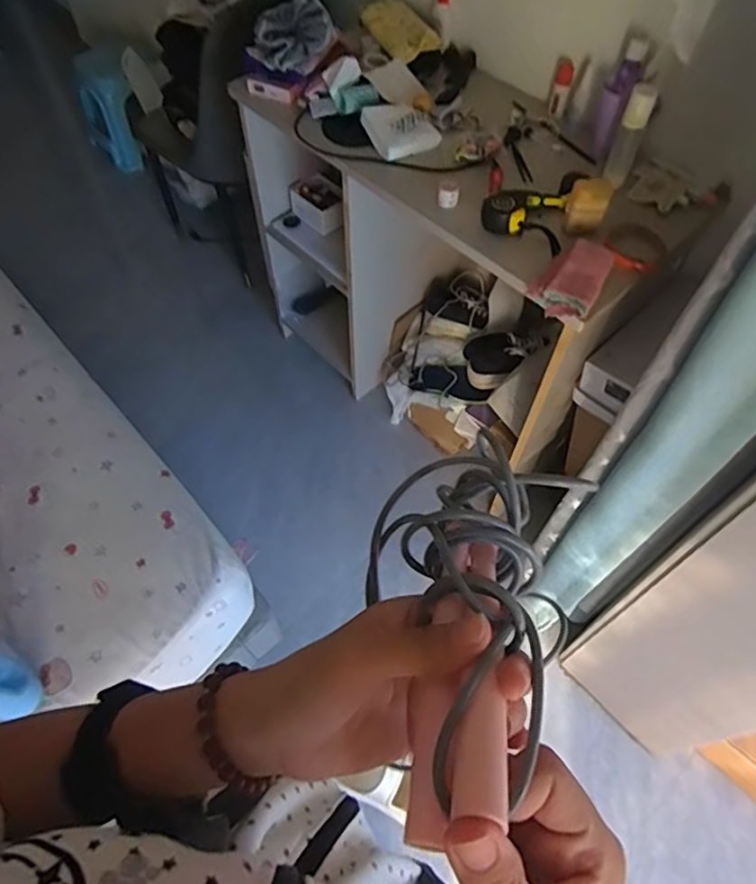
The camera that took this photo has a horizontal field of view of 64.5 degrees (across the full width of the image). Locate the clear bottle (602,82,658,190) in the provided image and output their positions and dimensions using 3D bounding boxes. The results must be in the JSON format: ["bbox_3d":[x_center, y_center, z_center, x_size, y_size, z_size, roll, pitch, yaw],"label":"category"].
[{"bbox_3d":[0.411,-0.501,0.978,0.039,0.158,0.033,20,61,12],"label":"clear bottle"}]

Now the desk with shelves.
[{"bbox_3d":[0.127,-0.386,1.356,0.850,0.719,0.373,41,67,21],"label":"desk with shelves"}]

